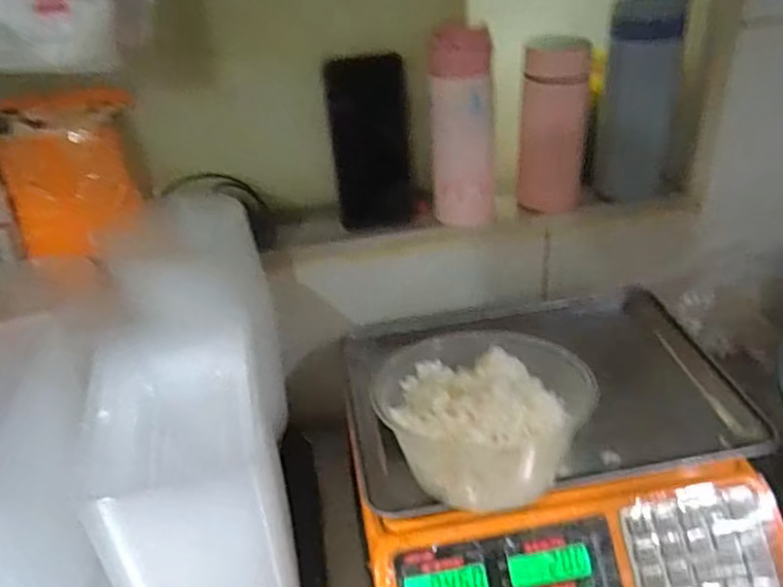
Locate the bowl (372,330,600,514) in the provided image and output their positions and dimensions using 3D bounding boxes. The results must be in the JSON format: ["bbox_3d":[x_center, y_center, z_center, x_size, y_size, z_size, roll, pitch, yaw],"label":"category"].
[{"bbox_3d":[0.069,0.092,0.506,0.153,0.093,0.159,-4,33,3],"label":"bowl"}]

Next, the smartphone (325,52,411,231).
[{"bbox_3d":[-0.020,-0.146,0.650,0.072,0.169,0.004,-9,25,-10],"label":"smartphone"}]

